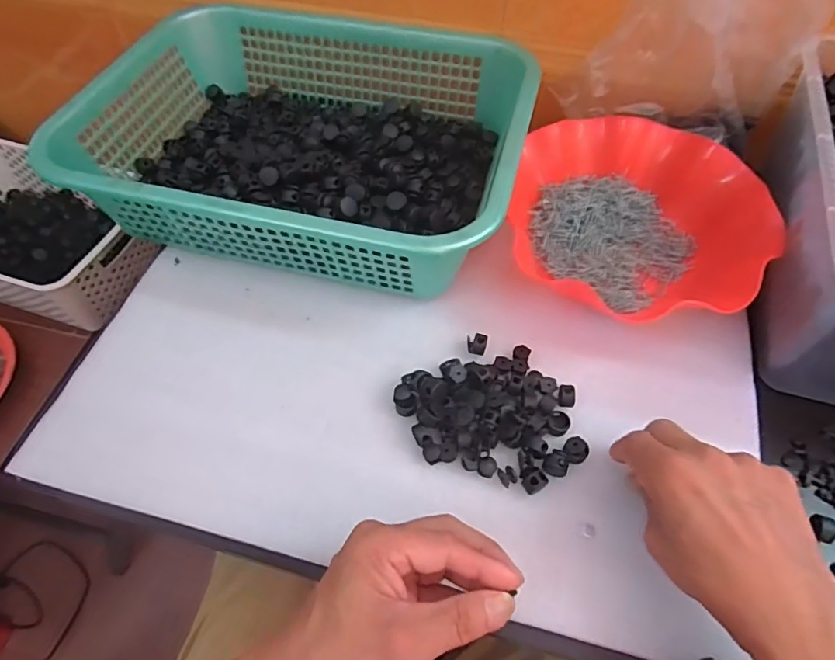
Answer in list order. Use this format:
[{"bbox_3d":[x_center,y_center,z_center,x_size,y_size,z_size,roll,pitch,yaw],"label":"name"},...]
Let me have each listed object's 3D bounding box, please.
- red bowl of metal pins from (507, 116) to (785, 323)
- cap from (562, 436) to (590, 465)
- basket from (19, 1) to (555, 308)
[{"bbox_3d":[0.181,-0.102,0.467,0.206,0.060,0.197,0,57,0],"label":"red bowl of metal pins"},{"bbox_3d":[0.113,0.086,0.381,0.017,0.008,0.017,0,57,0],"label":"cap"},{"bbox_3d":[-0.098,-0.183,0.492,0.386,0.090,0.295,14,58,9],"label":"basket"}]

